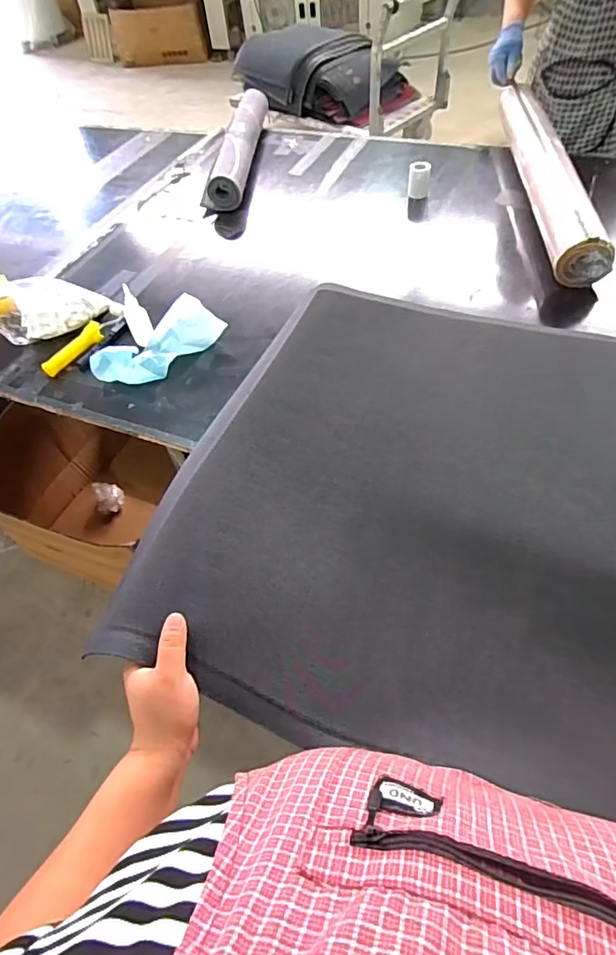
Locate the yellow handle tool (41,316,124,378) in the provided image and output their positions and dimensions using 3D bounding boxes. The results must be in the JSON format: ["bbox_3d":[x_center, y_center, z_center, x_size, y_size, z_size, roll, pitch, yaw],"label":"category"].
[{"bbox_3d":[-0.429,-0.255,0.947,0.039,0.028,0.179,23,60,18],"label":"yellow handle tool"}]

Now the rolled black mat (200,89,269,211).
[{"bbox_3d":[-0.193,-0.920,1.385,0.113,0.094,0.578,1,55,6],"label":"rolled black mat"}]

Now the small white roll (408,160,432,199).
[{"bbox_3d":[0.272,-0.727,1.215,0.053,0.070,0.049,9,56,12],"label":"small white roll"}]

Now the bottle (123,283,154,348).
[{"bbox_3d":[-0.313,-0.290,0.907,0.042,0.106,0.049,-24,56,-11],"label":"bottle"}]

